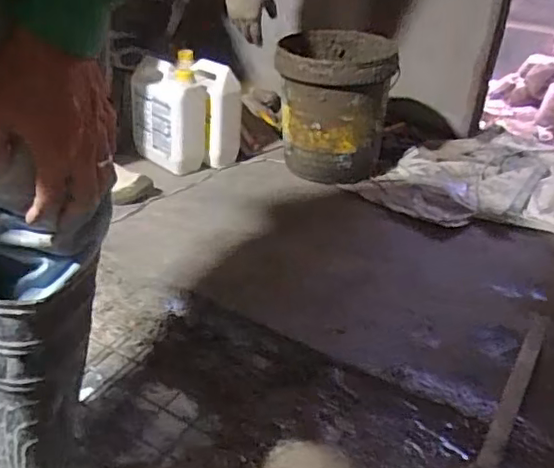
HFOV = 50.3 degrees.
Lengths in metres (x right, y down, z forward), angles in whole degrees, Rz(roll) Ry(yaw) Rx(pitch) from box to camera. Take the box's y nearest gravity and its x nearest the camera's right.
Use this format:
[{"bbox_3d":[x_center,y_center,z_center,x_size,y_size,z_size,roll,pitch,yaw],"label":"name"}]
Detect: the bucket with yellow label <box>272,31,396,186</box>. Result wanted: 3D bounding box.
[{"bbox_3d":[0.146,-0.339,1.570,0.281,0.343,0.294,4,30,-2],"label":"bucket with yellow label"}]

